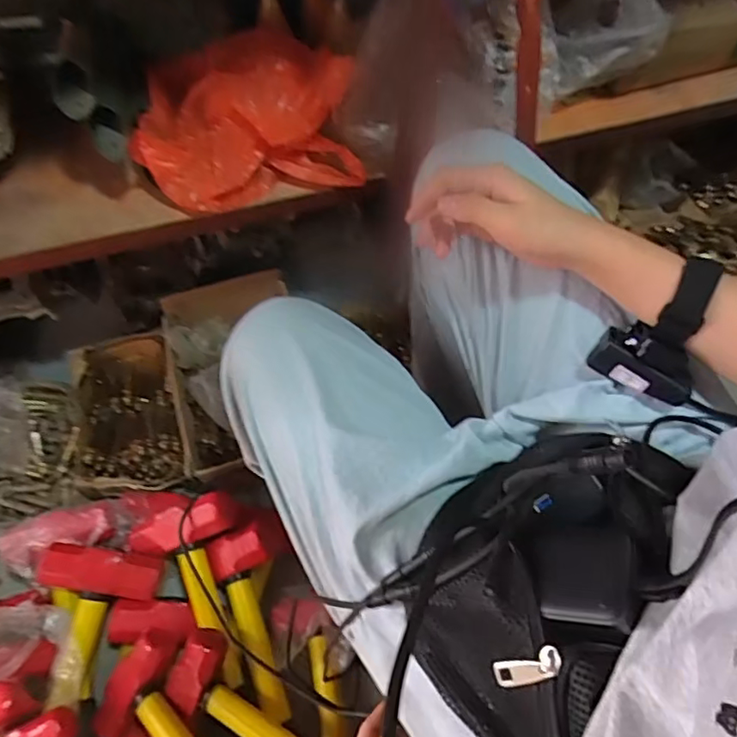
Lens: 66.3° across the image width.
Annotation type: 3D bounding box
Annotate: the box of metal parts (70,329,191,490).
[{"bbox_3d":[-0.354,0.066,0.842,0.141,0.092,0.245,-8,63,-7],"label":"box of metal parts"}]

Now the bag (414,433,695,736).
[{"bbox_3d":[0.105,0.115,0.349,0.119,0.091,0.213,29,64,12],"label":"bag"}]

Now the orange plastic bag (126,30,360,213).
[{"bbox_3d":[-0.138,-0.285,0.647,0.233,0.109,0.142,-13,64,-10],"label":"orange plastic bag"}]

